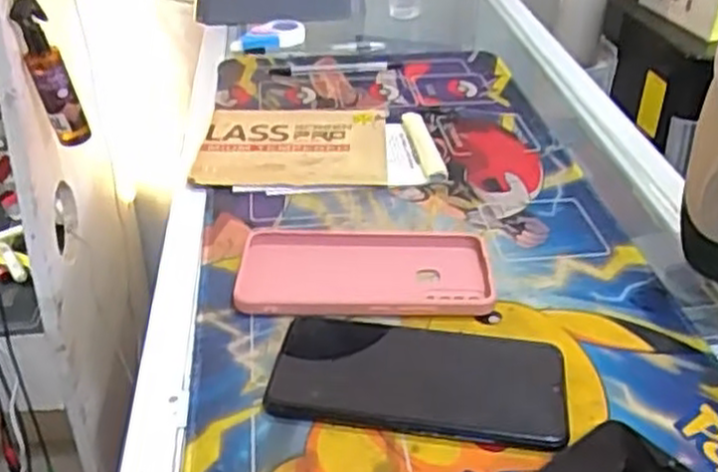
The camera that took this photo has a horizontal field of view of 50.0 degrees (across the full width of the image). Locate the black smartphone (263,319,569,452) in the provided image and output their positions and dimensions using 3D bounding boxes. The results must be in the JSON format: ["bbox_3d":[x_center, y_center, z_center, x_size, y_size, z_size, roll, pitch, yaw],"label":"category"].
[{"bbox_3d":[0.031,0.076,0.423,0.157,0.010,0.076,5,34,8],"label":"black smartphone"}]

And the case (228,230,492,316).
[{"bbox_3d":[0.004,0.023,0.508,0.163,0.008,0.092,1,34,2],"label":"case"}]

